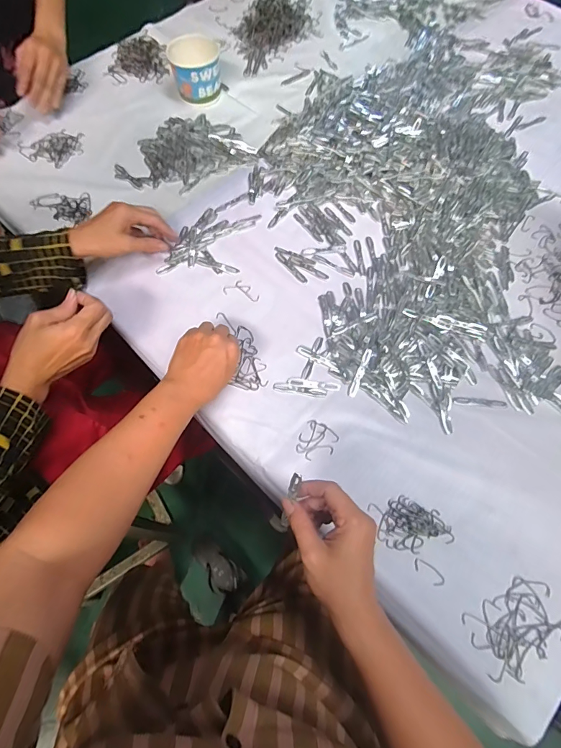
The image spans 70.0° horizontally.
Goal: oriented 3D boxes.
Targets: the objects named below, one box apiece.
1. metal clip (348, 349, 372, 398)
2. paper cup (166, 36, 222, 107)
[{"bbox_3d":[0.109,-0.002,0.543,0.011,0.005,0.072,23,68,9],"label":"metal clip"},{"bbox_3d":[-0.159,-0.569,0.755,0.087,0.073,0.092,-19,68,-8],"label":"paper cup"}]

